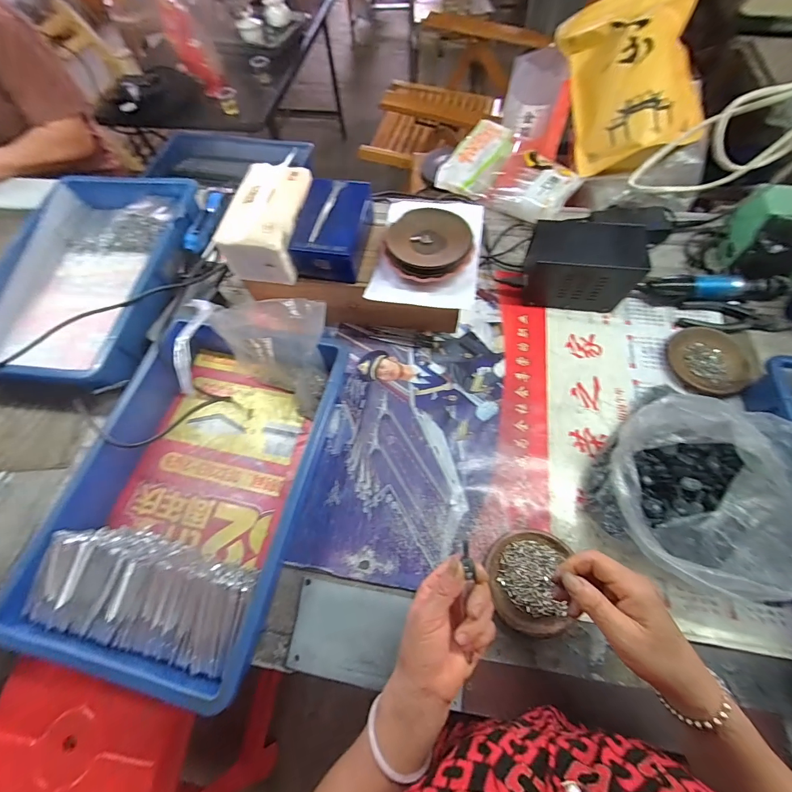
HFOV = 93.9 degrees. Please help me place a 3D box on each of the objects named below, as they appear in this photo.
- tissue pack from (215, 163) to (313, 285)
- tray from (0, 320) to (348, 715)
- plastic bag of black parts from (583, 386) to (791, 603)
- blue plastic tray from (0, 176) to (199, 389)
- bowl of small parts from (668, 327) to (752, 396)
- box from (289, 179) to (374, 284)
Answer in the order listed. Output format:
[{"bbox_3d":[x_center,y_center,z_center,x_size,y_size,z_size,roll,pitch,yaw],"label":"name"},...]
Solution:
[{"bbox_3d":[-0.186,-0.258,0.547,0.096,0.085,0.158,7,65,6],"label":"tissue pack"},{"bbox_3d":[-0.254,0.108,0.488,0.285,0.075,0.418,10,66,8],"label":"tray"},{"bbox_3d":[0.354,0.114,0.443,0.198,0.129,0.198,25,68,15],"label":"plastic bag of black parts"},{"bbox_3d":[-0.522,-0.213,0.661,0.342,0.078,0.441,4,65,5],"label":"blue plastic tray"},{"bbox_3d":[0.483,-0.058,0.566,0.102,0.038,0.109,-1,65,3],"label":"bowl of small parts"},{"bbox_3d":[-0.091,-0.246,0.550,0.092,0.070,0.140,9,65,7],"label":"box"}]

